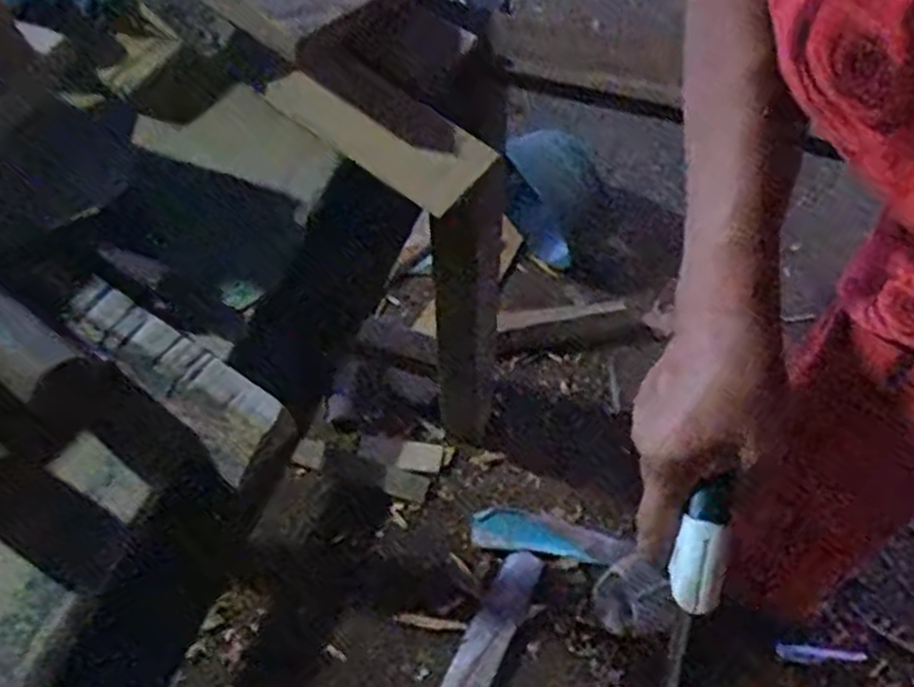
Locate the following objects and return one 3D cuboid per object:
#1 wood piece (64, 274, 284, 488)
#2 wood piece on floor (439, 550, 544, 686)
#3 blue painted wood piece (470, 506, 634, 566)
[{"bbox_3d":[-0.133,0.010,0.364,0.122,0.015,0.036,35,64,22],"label":"wood piece"},{"bbox_3d":[0.038,0.358,0.956,0.054,0.016,0.230,25,63,15],"label":"wood piece on floor"},{"bbox_3d":[0.121,0.250,1.024,0.201,0.011,0.058,7,44,10],"label":"blue painted wood piece"}]

